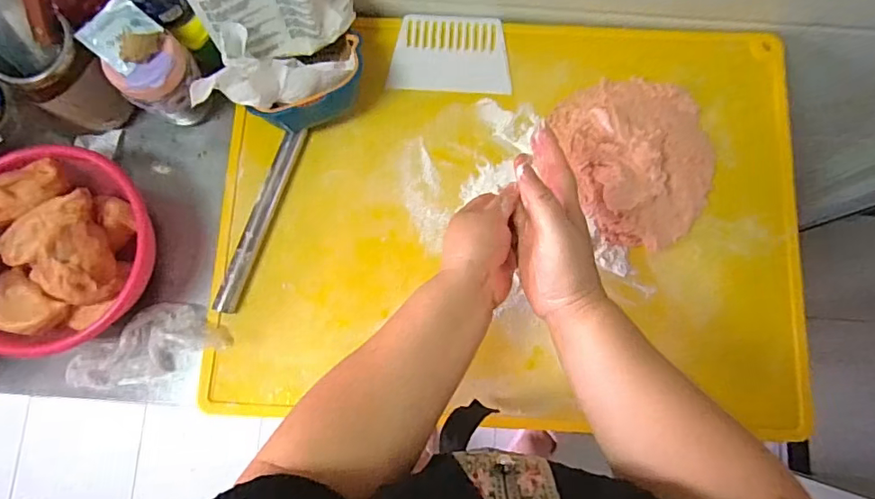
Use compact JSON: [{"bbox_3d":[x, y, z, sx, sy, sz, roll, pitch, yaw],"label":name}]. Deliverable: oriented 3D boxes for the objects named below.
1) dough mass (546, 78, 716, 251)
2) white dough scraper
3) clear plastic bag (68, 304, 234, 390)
[{"bbox_3d":[0.240,-0.111,0.618,0.187,0.049,0.213,-17,78,-4],"label":"dough mass"},{"bbox_3d":[0.018,-0.248,0.668,0.147,0.007,0.098,4,86,0],"label":"white dough scraper"},{"bbox_3d":[-0.322,0.105,0.590,0.160,0.035,0.074,-23,78,-5],"label":"clear plastic bag"}]

